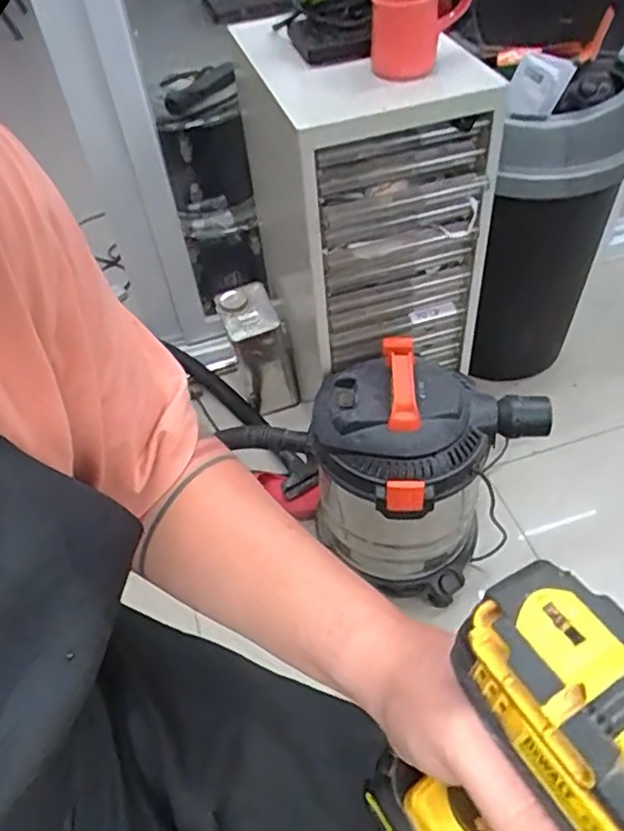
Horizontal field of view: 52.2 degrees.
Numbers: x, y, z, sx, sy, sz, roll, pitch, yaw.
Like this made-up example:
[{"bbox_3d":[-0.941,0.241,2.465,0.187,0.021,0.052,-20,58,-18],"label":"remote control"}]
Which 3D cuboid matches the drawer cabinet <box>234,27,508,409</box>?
[{"bbox_3d":[0.091,-0.351,1.072,0.298,0.468,0.363,-16,49,-8],"label":"drawer cabinet"}]

